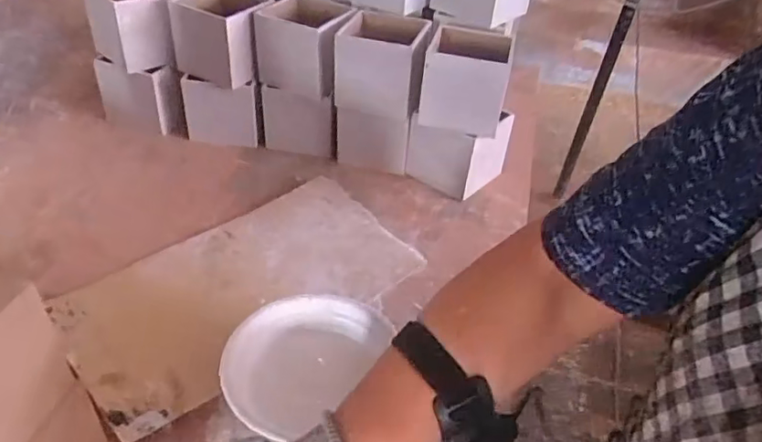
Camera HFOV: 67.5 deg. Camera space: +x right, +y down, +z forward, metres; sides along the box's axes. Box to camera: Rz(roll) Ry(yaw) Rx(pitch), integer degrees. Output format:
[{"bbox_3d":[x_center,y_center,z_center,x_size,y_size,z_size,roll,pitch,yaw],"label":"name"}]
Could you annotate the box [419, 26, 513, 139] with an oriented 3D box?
[{"bbox_3d":[0.119,-0.197,0.798,0.108,0.106,0.118,11,39,8],"label":"box"}]

